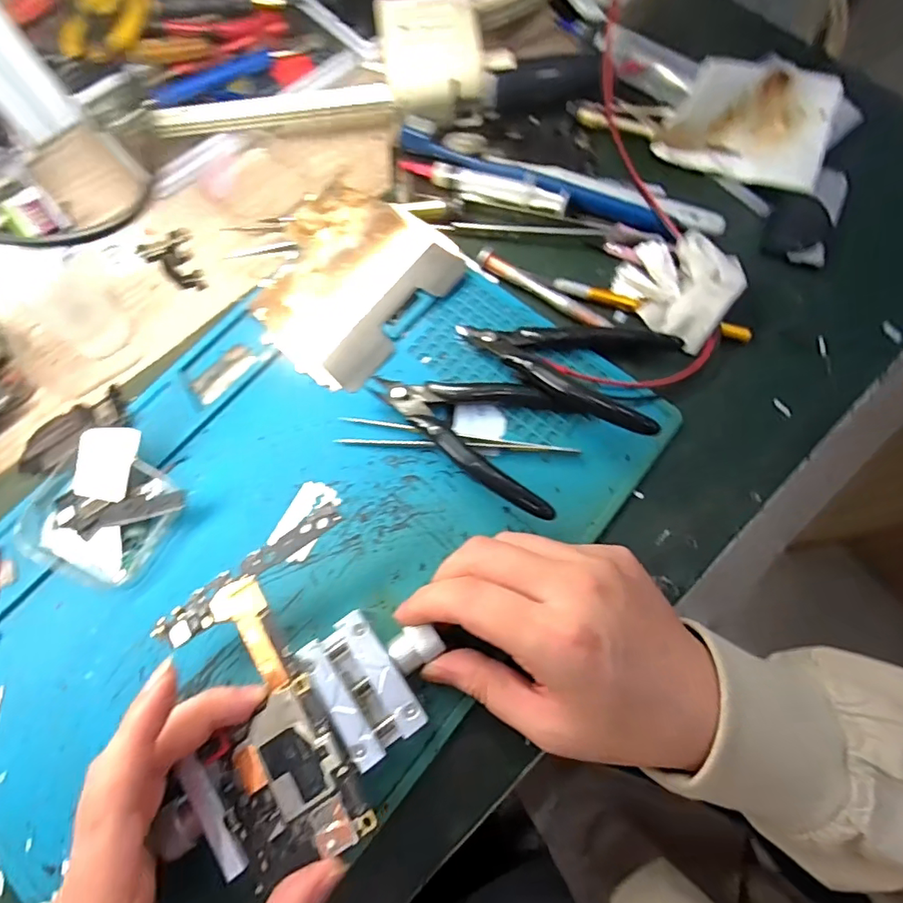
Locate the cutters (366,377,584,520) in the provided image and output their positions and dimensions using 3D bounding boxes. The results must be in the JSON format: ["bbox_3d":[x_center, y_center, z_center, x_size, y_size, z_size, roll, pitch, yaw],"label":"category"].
[{"bbox_3d":[0.011,-0.019,0.281,0.111,0.021,0.070,25,75,7],"label":"cutters"}]

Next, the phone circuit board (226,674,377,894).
[{"bbox_3d":[-0.068,0.135,0.208,0.051,0.009,0.063,-32,76,-9],"label":"phone circuit board"}]

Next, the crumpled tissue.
[{"bbox_3d":[0.135,-0.102,0.305,0.065,0.021,0.065,32,76,9],"label":"crumpled tissue"}]

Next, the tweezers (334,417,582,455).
[{"bbox_3d":[0.003,-0.003,0.283,0.131,0.008,0.015,9,74,3],"label":"tweezers"}]

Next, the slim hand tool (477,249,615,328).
[{"bbox_3d":[0.056,-0.097,0.311,0.089,0.010,0.010,31,76,9],"label":"slim hand tool"}]

